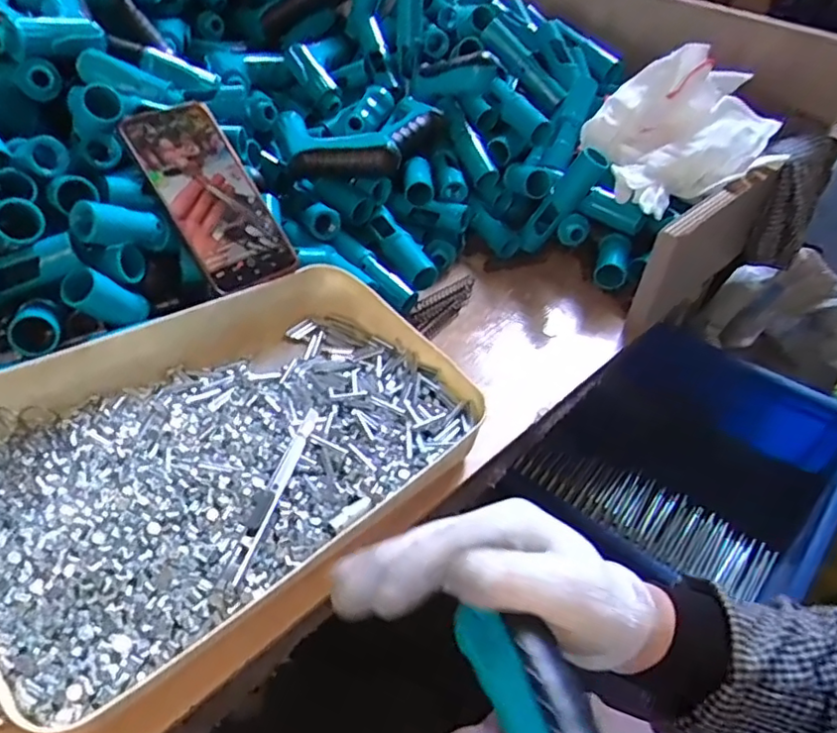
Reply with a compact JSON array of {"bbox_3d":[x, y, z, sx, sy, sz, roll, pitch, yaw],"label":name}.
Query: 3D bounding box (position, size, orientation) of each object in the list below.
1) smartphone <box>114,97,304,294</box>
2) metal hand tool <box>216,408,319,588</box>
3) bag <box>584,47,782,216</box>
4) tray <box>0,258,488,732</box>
[{"bbox_3d":[-0.169,-0.139,0.504,0.077,0.015,0.163,-32,90,-33],"label":"smartphone"},{"bbox_3d":[-0.088,0.074,0.381,0.012,0.011,0.135,12,43,7],"label":"metal hand tool"},{"bbox_3d":[0.275,-0.251,0.635,0.211,0.101,0.150,-32,54,-33],"label":"bag"},{"bbox_3d":[-0.132,0.043,0.426,0.328,0.068,0.252,-29,53,-31],"label":"tray"}]

